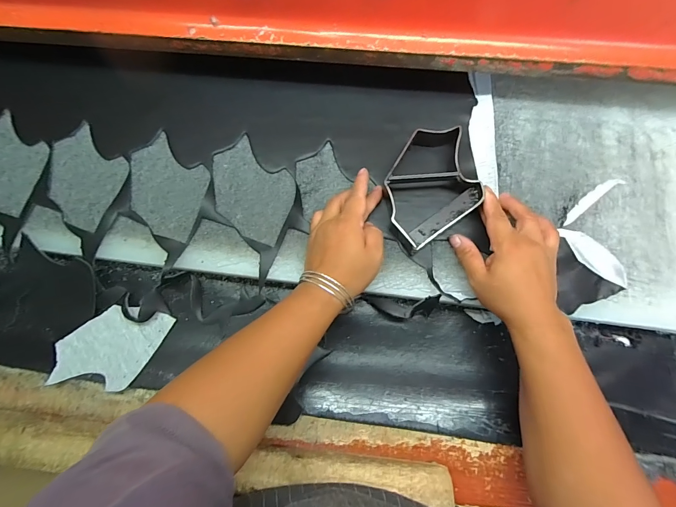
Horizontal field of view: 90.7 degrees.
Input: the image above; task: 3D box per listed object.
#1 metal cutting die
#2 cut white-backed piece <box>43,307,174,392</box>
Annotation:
[{"bbox_3d":[0.103,-0.080,0.393,0.133,0.037,0.112,-36,80,-6],"label":"metal cutting die"},{"bbox_3d":[-0.271,0.111,0.402,0.114,0.016,0.093,9,64,-2],"label":"cut white-backed piece"}]

